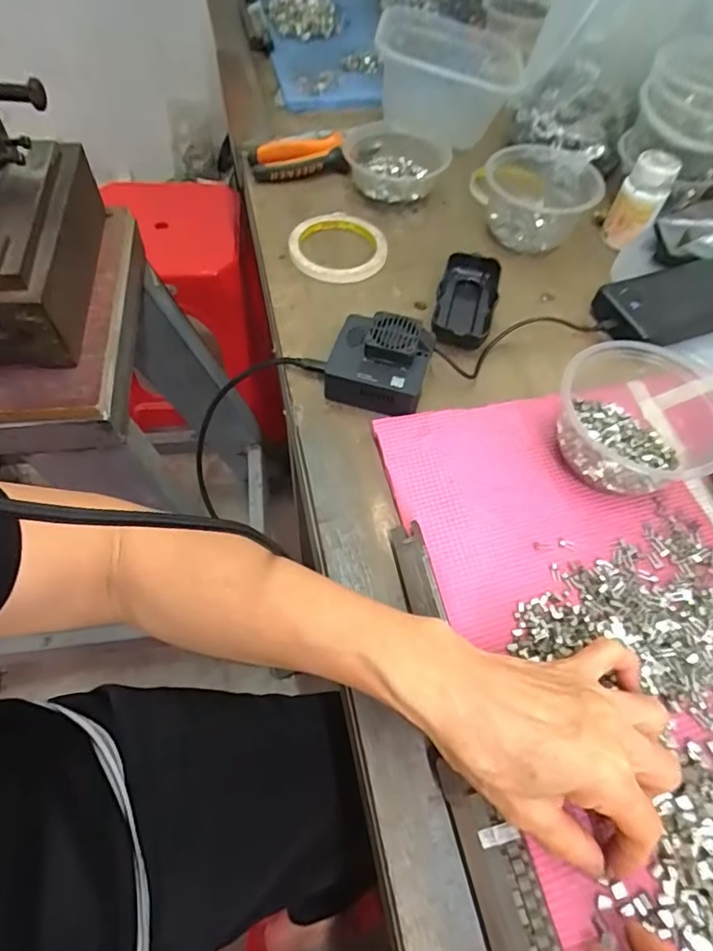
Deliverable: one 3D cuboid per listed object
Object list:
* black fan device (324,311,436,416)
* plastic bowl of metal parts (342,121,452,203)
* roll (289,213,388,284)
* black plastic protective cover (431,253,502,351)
[{"bbox_3d":[0.019,-0.093,0.430,0.076,0.038,0.072,16,60,7],"label":"black fan device"},{"bbox_3d":[0.043,-0.353,0.591,0.109,0.041,0.113,-1,59,-3],"label":"plastic bowl of metal parts"},{"bbox_3d":[-0.017,-0.232,0.530,0.092,0.015,0.094,1,59,-2],"label":"roll"},{"bbox_3d":[0.101,-0.161,0.488,0.051,0.026,0.112,15,59,7],"label":"black plastic protective cover"}]

